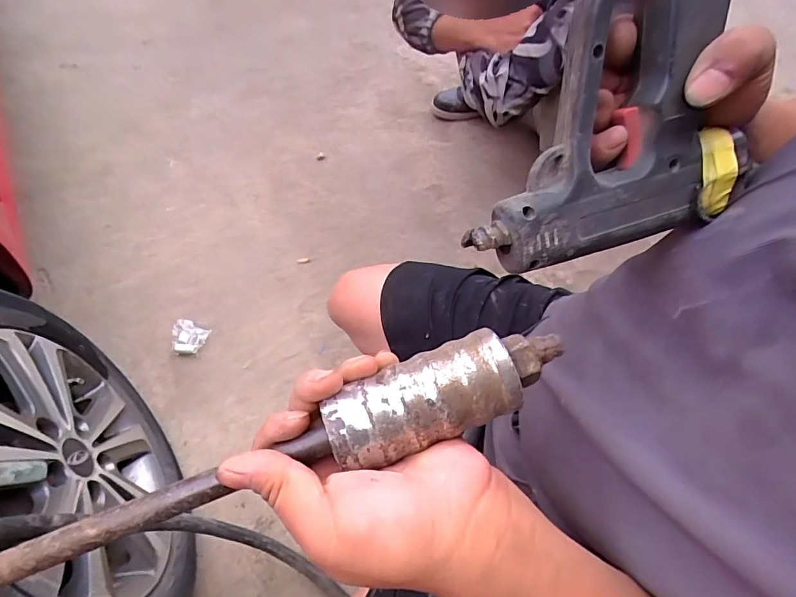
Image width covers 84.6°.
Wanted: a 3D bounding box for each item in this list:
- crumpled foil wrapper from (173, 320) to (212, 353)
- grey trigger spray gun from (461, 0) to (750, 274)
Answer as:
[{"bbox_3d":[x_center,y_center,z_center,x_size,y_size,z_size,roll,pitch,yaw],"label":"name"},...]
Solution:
[{"bbox_3d":[-0.476,0.087,0.989,0.085,0.013,0.072,16,64,9],"label":"crumpled foil wrapper"},{"bbox_3d":[0.144,-0.098,0.270,0.143,0.040,0.195,21,102,-17],"label":"grey trigger spray gun"}]

